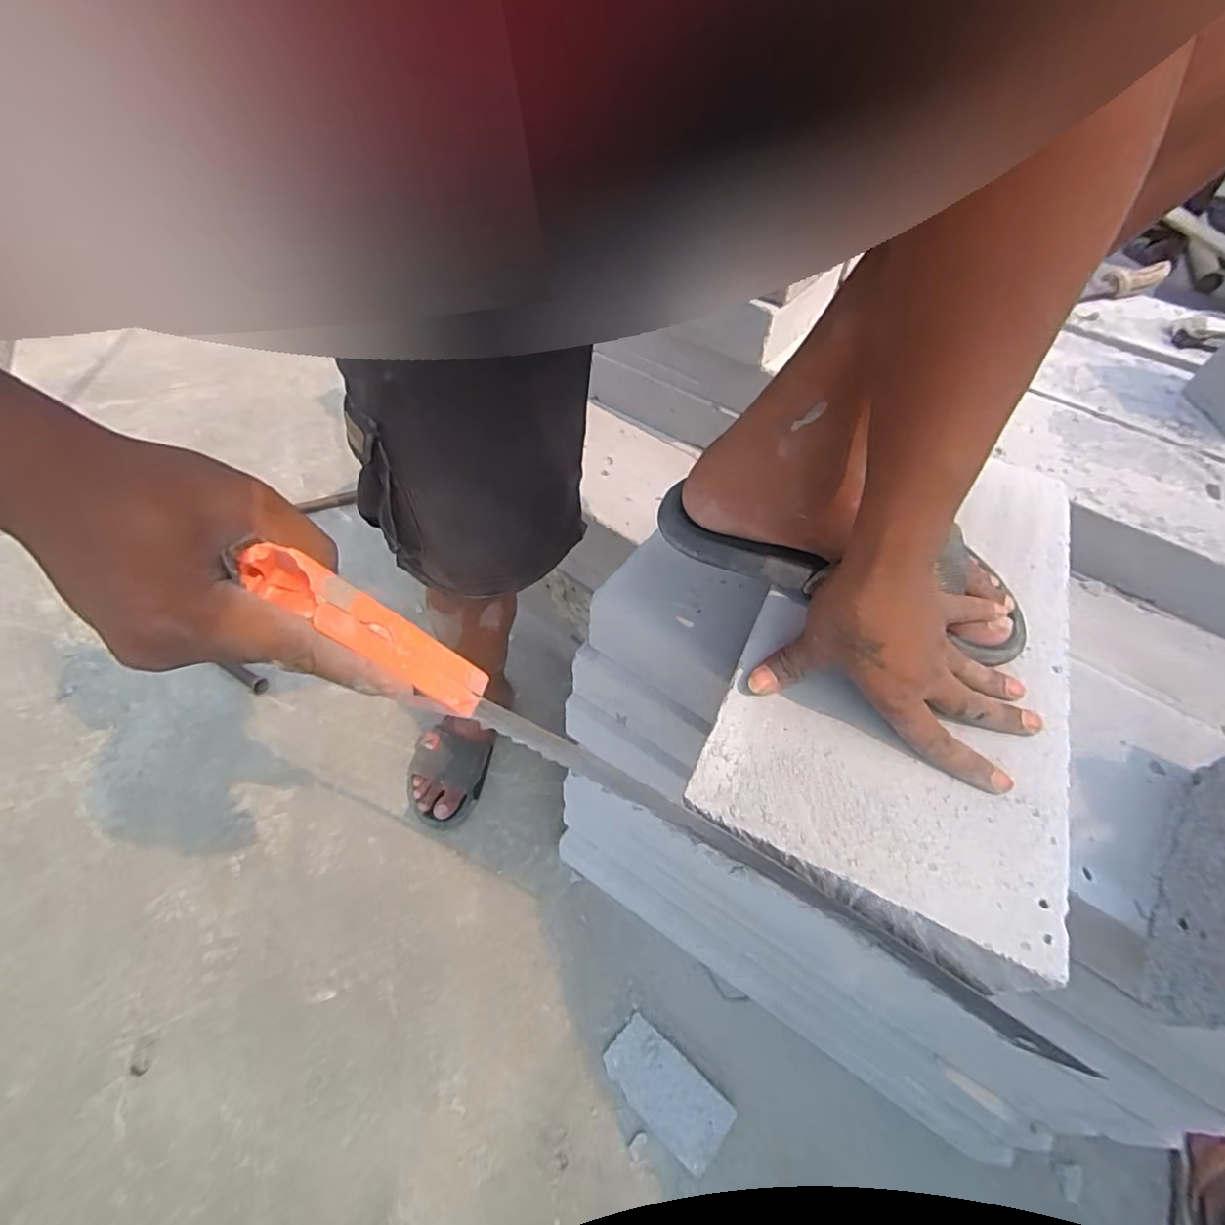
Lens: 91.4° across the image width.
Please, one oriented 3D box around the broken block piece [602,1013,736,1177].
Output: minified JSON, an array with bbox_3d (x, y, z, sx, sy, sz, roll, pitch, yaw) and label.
[{"bbox_3d":[0.062,0.562,0.704,0.147,0.028,0.076,36,58,22],"label":"broken block piece"}]

